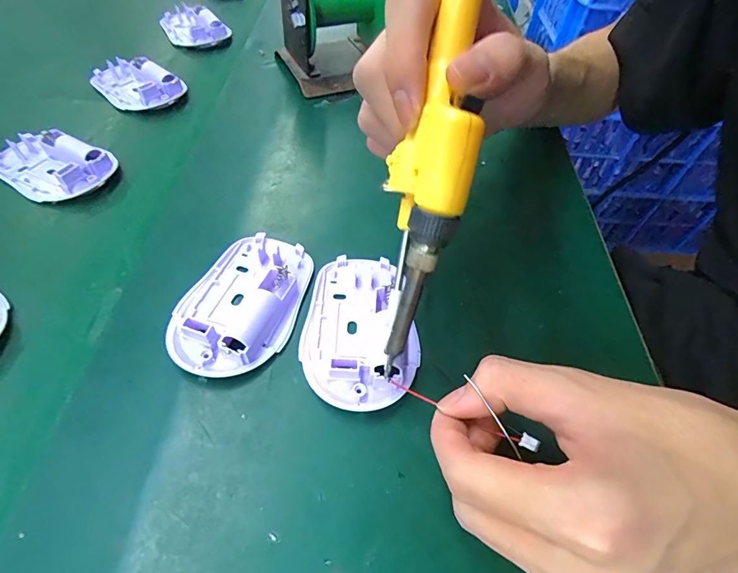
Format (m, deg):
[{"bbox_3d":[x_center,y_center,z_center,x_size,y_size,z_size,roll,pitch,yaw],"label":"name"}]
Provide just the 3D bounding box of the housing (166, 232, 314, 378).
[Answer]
[{"bbox_3d":[-0.069,0.006,0.232,0.061,0.016,0.094,21,54,10],"label":"housing"}]

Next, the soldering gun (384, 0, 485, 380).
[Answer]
[{"bbox_3d":[0.030,-0.082,0.165,0.030,0.237,0.035,10,8,3],"label":"soldering gun"}]

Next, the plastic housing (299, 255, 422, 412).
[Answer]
[{"bbox_3d":[-0.007,0.020,0.229,0.060,0.013,0.093,-8,53,-10],"label":"plastic housing"}]

